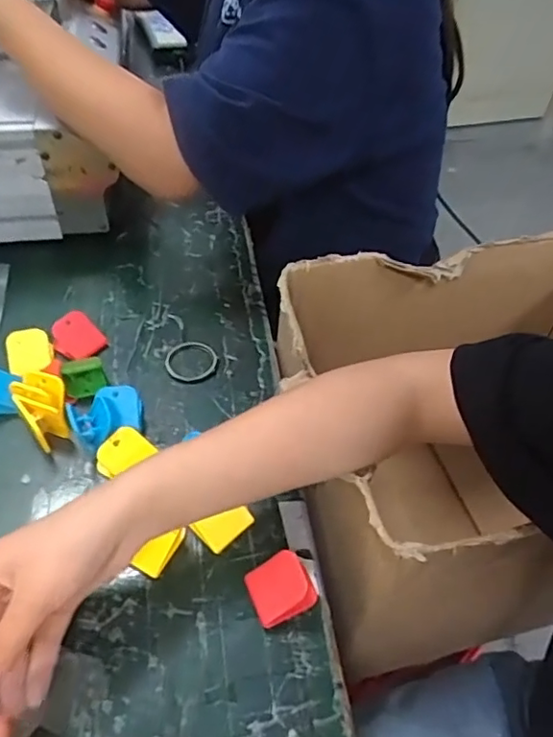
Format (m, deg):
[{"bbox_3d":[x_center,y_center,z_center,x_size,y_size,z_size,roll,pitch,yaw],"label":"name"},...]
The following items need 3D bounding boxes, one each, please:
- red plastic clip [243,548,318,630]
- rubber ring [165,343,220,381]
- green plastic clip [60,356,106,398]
[{"bbox_3d":[0.004,0.145,0.385,0.041,0.031,0.037,-16,51,-18],"label":"red plastic clip"},{"bbox_3d":[-0.078,-0.006,0.529,0.048,0.005,0.044,2,47,-2],"label":"rubber ring"},{"bbox_3d":[-0.165,0.006,0.494,0.033,0.028,0.018,-20,52,-22],"label":"green plastic clip"}]

